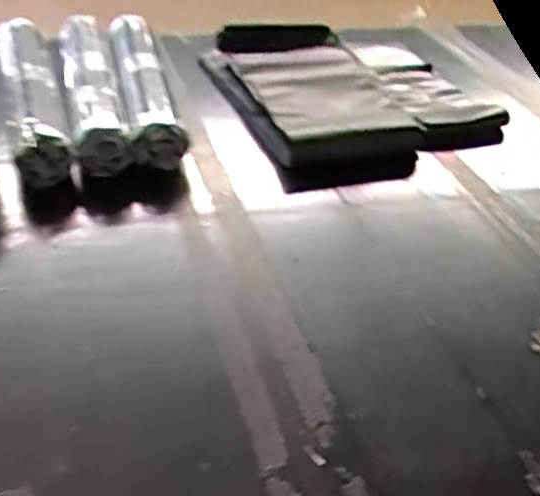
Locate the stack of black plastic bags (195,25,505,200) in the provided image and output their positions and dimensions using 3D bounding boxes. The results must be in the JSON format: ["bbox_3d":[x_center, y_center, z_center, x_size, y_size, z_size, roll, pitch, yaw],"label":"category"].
[{"bbox_3d":[0.145,-0.275,1.196,0.428,0.050,0.458,-10,40,-21],"label":"stack of black plastic bags"}]

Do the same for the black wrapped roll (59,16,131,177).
[{"bbox_3d":[-0.280,-0.255,1.099,0.075,0.093,0.445,-6,38,-16],"label":"black wrapped roll"}]

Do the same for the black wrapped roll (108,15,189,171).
[{"bbox_3d":[-0.211,-0.280,1.157,0.078,0.081,0.485,-4,38,-14],"label":"black wrapped roll"}]

